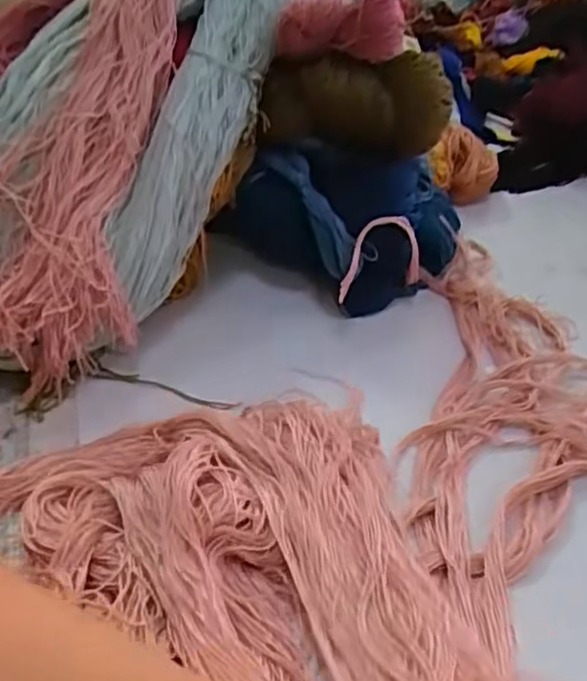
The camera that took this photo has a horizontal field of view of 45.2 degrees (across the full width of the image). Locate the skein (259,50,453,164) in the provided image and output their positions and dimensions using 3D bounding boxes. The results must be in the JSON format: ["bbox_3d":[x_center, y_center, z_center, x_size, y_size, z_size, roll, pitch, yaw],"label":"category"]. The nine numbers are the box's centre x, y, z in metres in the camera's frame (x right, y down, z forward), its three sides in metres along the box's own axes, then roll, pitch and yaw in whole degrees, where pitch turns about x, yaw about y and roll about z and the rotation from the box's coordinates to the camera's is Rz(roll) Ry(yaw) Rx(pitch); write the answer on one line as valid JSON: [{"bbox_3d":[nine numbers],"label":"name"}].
[{"bbox_3d":[0.046,-0.176,0.527,0.141,0.064,0.044,1,42,-1],"label":"skein"}]

